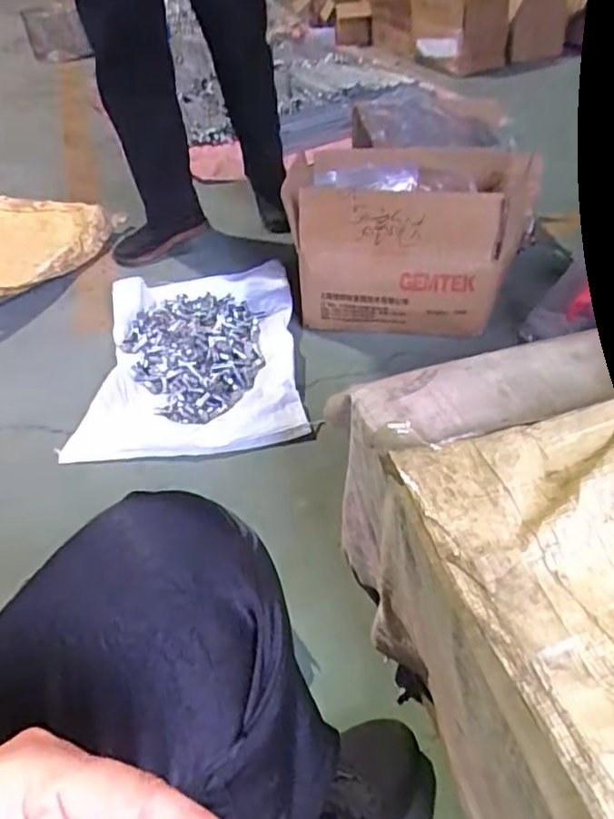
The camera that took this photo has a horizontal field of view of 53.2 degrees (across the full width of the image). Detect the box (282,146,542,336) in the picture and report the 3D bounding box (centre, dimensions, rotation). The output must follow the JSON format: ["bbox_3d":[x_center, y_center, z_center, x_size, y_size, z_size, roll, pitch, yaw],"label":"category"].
[{"bbox_3d":[0.210,-0.328,1.159,0.431,0.257,0.302,4,43,11],"label":"box"}]

